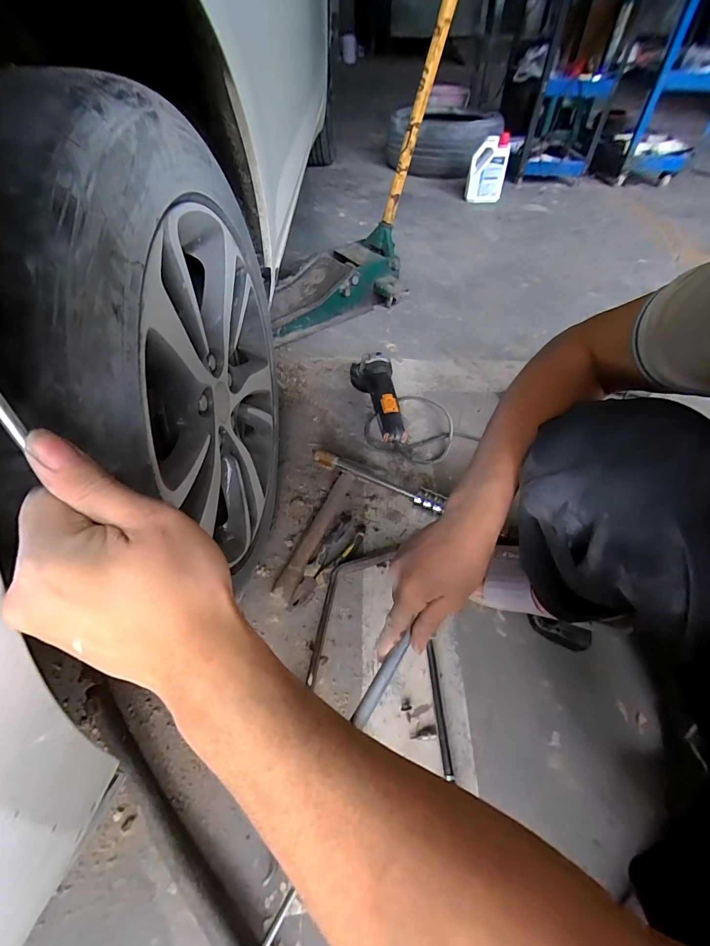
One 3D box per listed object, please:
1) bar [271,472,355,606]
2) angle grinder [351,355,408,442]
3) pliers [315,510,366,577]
[{"bbox_3d":[-0.070,0.108,0.721,0.032,0.027,0.280,17,51,16],"label":"bar"},{"bbox_3d":[0.053,-0.199,0.944,0.087,0.091,0.296,-10,49,-7],"label":"angle grinder"},{"bbox_3d":[-0.026,0.129,0.706,0.060,0.019,0.141,19,52,18],"label":"pliers"}]

